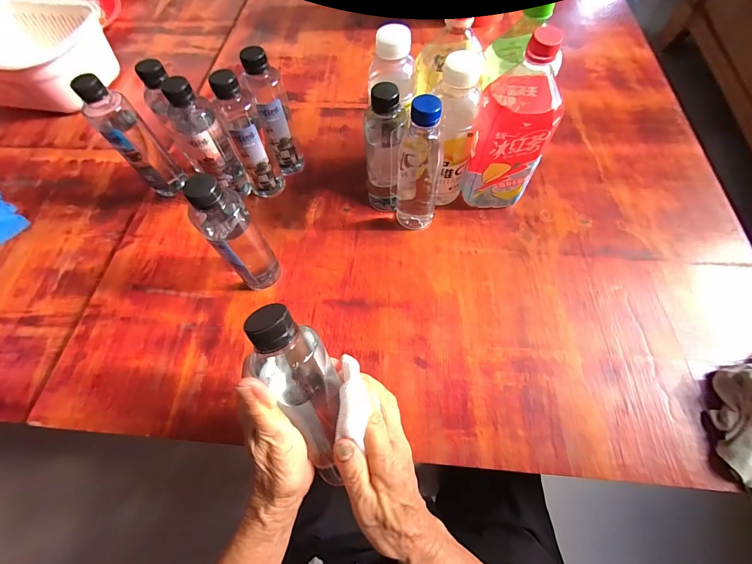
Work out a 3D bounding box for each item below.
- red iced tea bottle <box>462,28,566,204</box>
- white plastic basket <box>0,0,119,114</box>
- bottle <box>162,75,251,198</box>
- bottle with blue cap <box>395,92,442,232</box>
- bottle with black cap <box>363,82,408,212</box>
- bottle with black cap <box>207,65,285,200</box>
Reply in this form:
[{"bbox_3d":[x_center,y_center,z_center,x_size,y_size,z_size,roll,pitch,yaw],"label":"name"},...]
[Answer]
[{"bbox_3d":[0.175,-0.193,0.420,0.086,0.216,0.093,20,67,13],"label":"red iced tea bottle"},{"bbox_3d":[-0.677,-0.456,0.660,0.255,0.119,0.220,8,64,6],"label":"white plastic basket"},{"bbox_3d":[-0.230,-0.185,0.452,0.056,0.173,0.047,-32,66,-12],"label":"bottle"},{"bbox_3d":[0.053,-0.139,0.413,0.054,0.180,0.045,10,65,9],"label":"bottle with blue cap"},{"bbox_3d":[0.011,-0.173,0.439,0.055,0.175,0.057,-3,64,2],"label":"bottle with black cap"},{"bbox_3d":[-0.178,-0.196,0.458,0.049,0.181,0.047,-26,65,-9],"label":"bottle with black cap"}]

